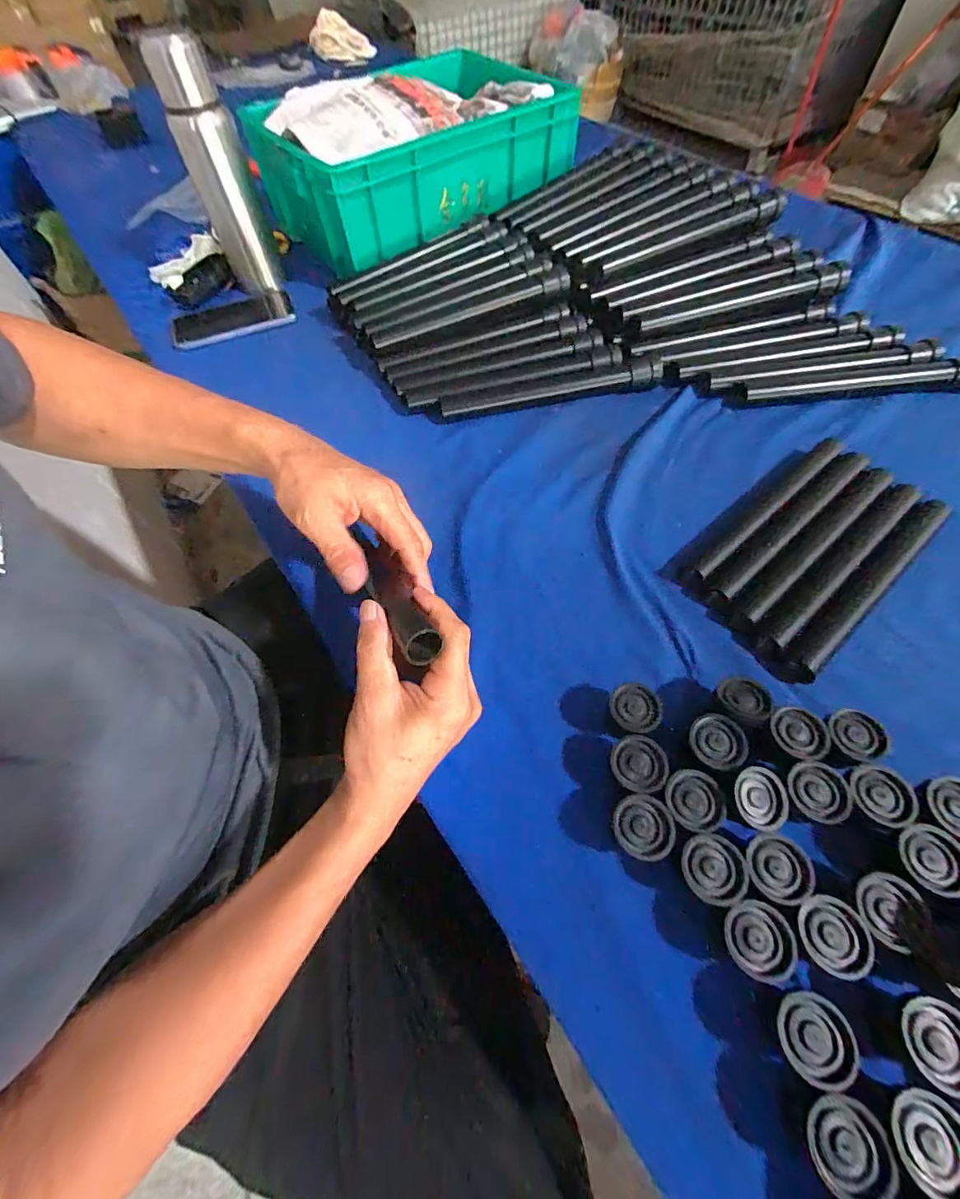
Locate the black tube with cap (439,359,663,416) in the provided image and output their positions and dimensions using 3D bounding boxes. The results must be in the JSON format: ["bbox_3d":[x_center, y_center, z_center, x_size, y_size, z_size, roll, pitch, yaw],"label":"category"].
[{"bbox_3d":[0.079,-0.236,0.522,0.246,0.022,0.027,-11,59,-2],"label":"black tube with cap"}]

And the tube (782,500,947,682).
[{"bbox_3d":[0.312,-0.013,0.372,0.216,0.018,0.025,-38,64,-17],"label":"tube"}]

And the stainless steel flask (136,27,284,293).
[{"bbox_3d":[-0.322,-0.521,0.585,0.066,0.244,0.058,-24,60,-10],"label":"stainless steel flask"}]

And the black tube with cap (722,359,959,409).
[{"bbox_3d":[0.396,-0.228,0.494,0.257,0.028,0.025,-3,59,3],"label":"black tube with cap"}]

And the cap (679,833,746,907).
[{"bbox_3d":[0.134,0.159,0.275,0.034,0.026,0.034,-2,59,3],"label":"cap"}]

